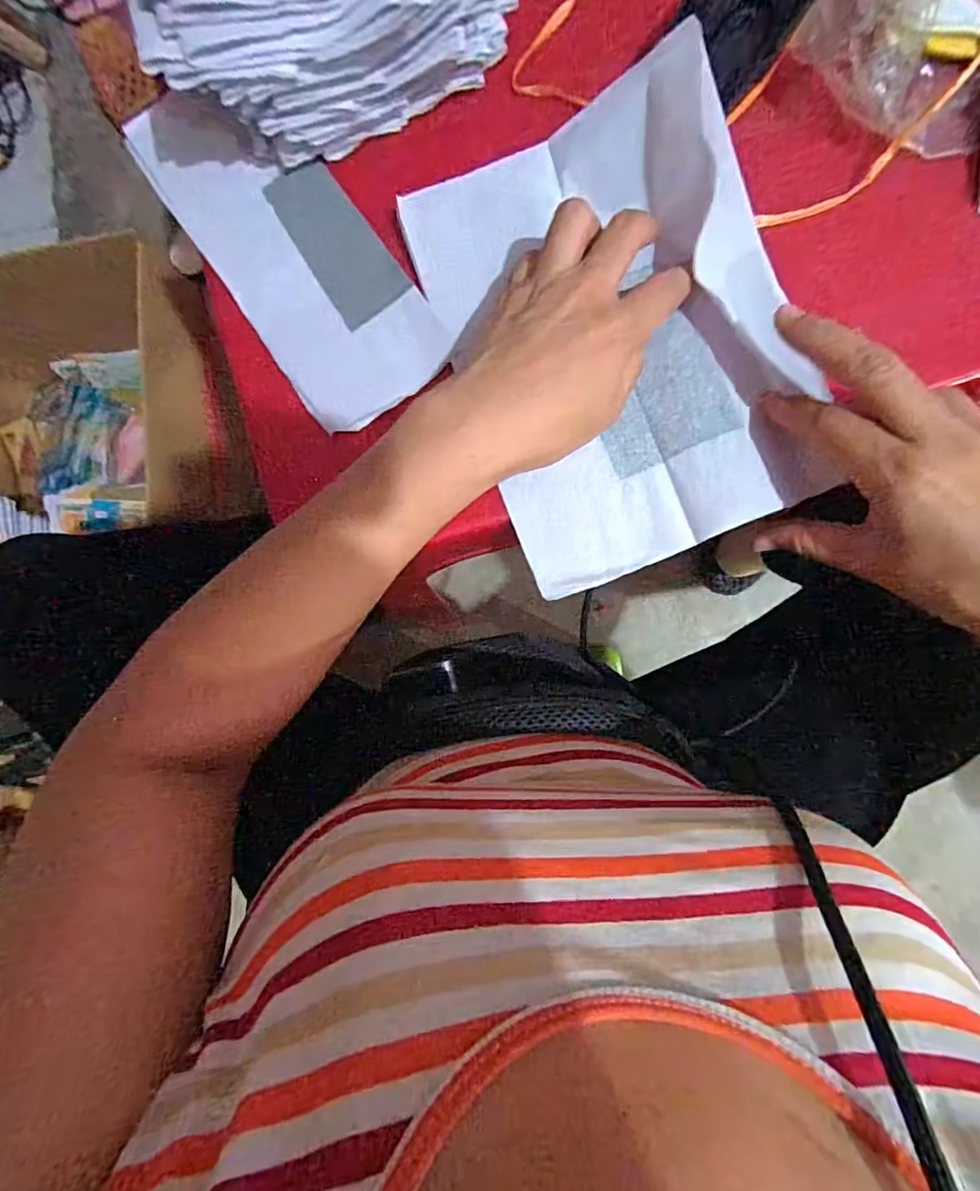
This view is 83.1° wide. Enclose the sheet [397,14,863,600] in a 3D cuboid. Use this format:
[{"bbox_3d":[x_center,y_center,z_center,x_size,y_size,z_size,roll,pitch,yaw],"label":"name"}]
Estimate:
[{"bbox_3d":[0.067,-0.138,0.281,0.170,0.046,0.234,-21,86,5],"label":"sheet"}]

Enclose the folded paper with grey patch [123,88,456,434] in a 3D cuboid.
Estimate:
[{"bbox_3d":[-0.116,-0.202,0.320,0.088,0.008,0.229,-35,85,4],"label":"folded paper with grey patch"}]

